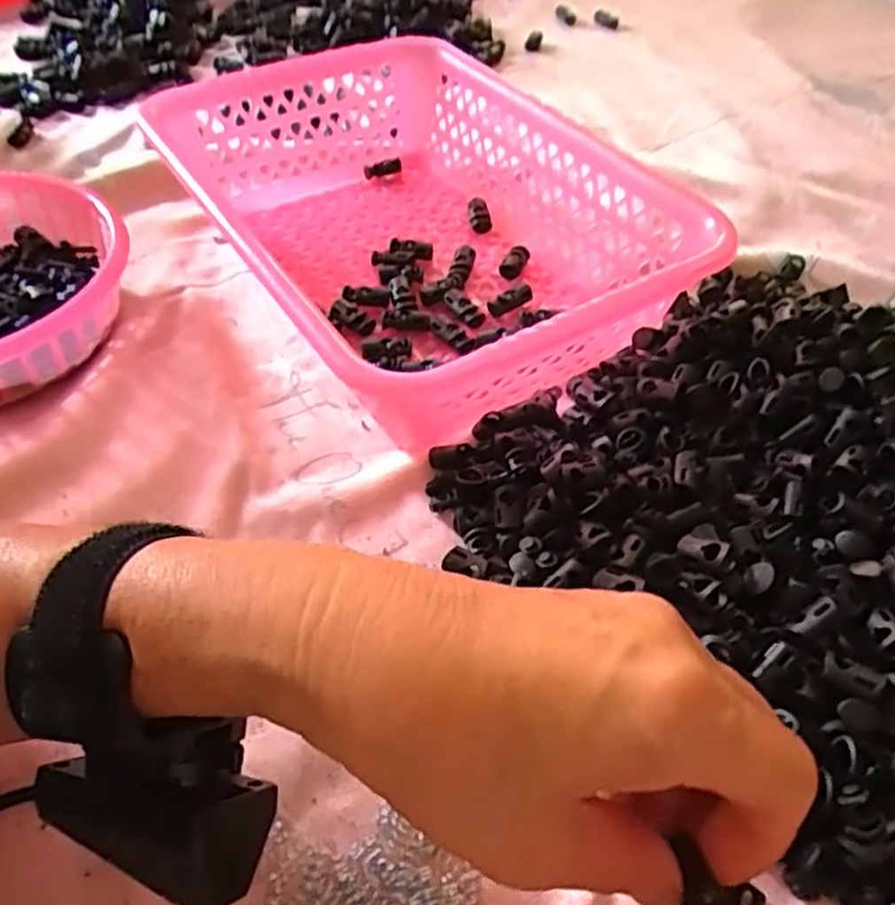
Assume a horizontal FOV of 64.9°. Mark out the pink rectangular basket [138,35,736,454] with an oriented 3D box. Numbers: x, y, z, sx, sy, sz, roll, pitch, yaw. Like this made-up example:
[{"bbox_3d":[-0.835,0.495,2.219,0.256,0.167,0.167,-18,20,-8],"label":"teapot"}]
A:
[{"bbox_3d":[-0.018,-0.133,0.406,0.207,0.075,0.301,-26,56,-21],"label":"pink rectangular basket"}]

